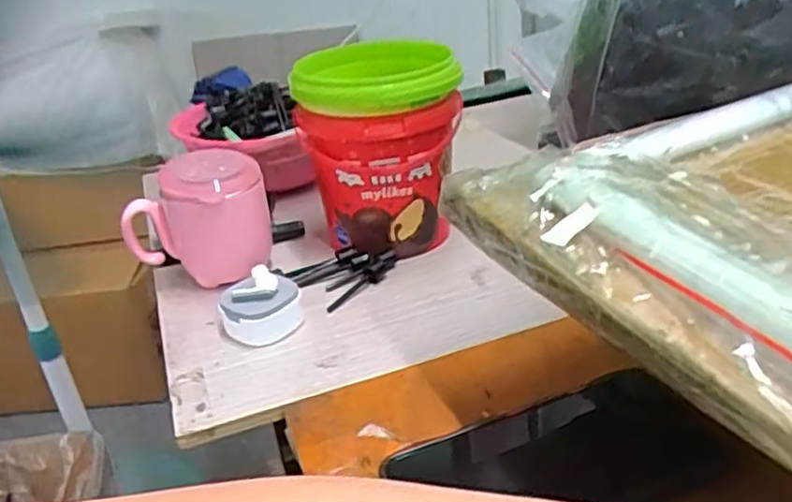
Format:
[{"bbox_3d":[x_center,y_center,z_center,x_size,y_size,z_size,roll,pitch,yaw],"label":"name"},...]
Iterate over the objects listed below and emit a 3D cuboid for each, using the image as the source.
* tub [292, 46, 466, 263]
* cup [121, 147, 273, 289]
[{"bbox_3d":[-0.013,-0.084,0.593,0.129,0.156,0.132,-9,28,-6],"label":"tub"},{"bbox_3d":[-0.157,-0.025,0.567,0.105,0.102,0.071,0,29,12],"label":"cup"}]

